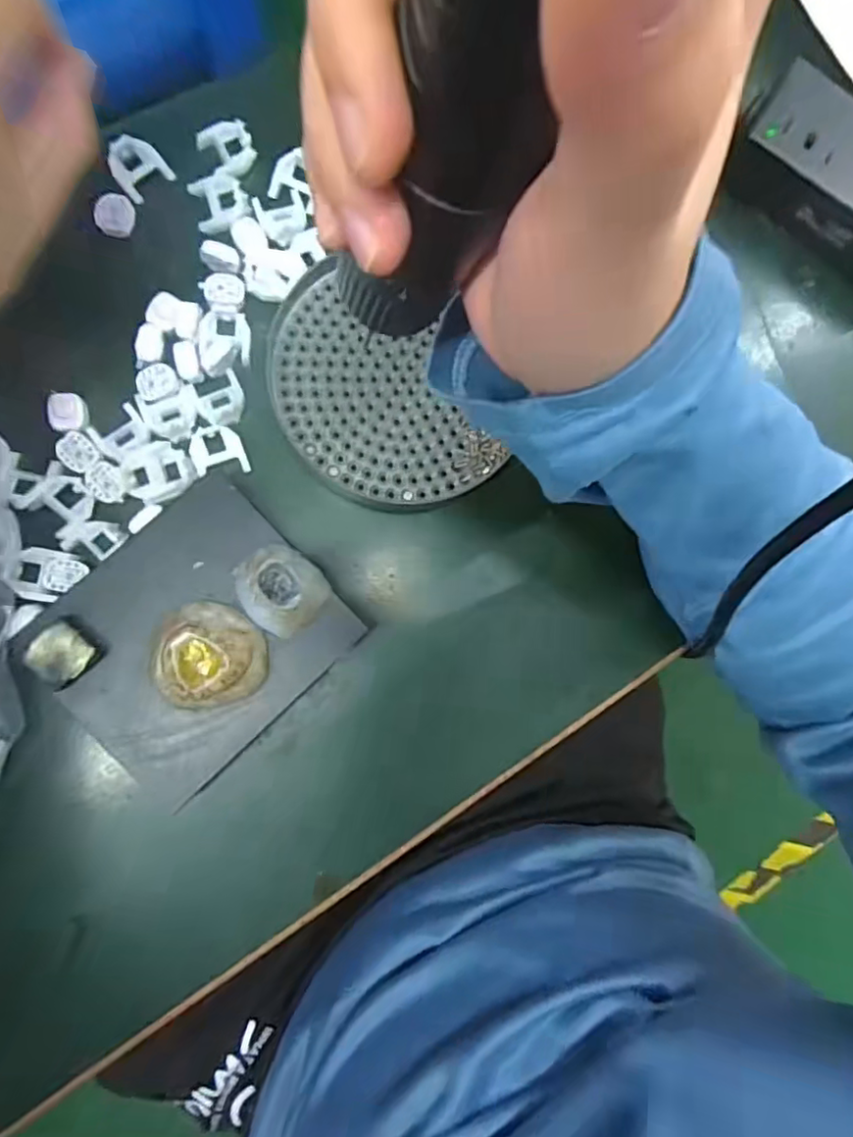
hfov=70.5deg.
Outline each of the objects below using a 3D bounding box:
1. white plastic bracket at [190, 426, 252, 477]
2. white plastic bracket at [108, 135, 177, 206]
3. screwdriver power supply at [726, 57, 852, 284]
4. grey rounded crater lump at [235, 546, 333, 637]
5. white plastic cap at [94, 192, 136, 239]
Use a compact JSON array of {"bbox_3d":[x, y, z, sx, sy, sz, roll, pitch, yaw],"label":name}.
[{"bbox_3d":[-0.089,-0.051,0.260,0.022,0.006,0.021,-11,86,-8],"label":"white plastic bracket"},{"bbox_3d":[-0.127,-0.177,0.266,0.022,0.010,0.022,-40,90,-9],"label":"white plastic bracket"},{"bbox_3d":[0.203,-0.186,0.294,0.112,0.034,0.052,28,81,-4],"label":"screwdriver power supply"},{"bbox_3d":[-0.058,0.007,0.242,0.032,0.009,0.034,-40,90,-9],"label":"grey rounded crater lump"},{"bbox_3d":[-0.135,-0.154,0.262,0.016,0.010,0.015,1,84,-7],"label":"white plastic cap"}]

